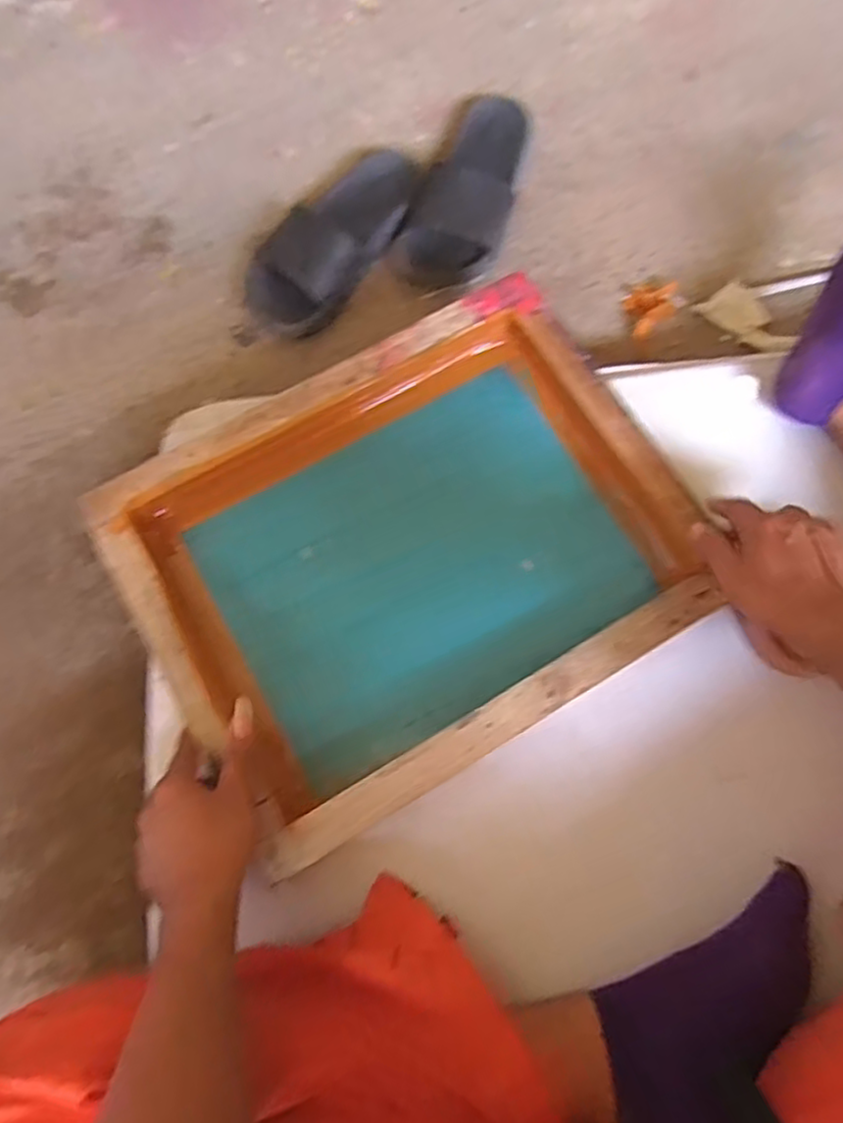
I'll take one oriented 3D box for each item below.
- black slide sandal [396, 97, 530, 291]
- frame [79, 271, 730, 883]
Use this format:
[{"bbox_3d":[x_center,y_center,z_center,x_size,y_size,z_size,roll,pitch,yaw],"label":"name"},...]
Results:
[{"bbox_3d":[0.061,-0.433,0.797,0.109,0.068,0.261,23,77,4],"label":"black slide sandal"},{"bbox_3d":[-0.010,-0.013,0.615,0.451,0.059,0.366,-30,79,-7],"label":"frame"}]

